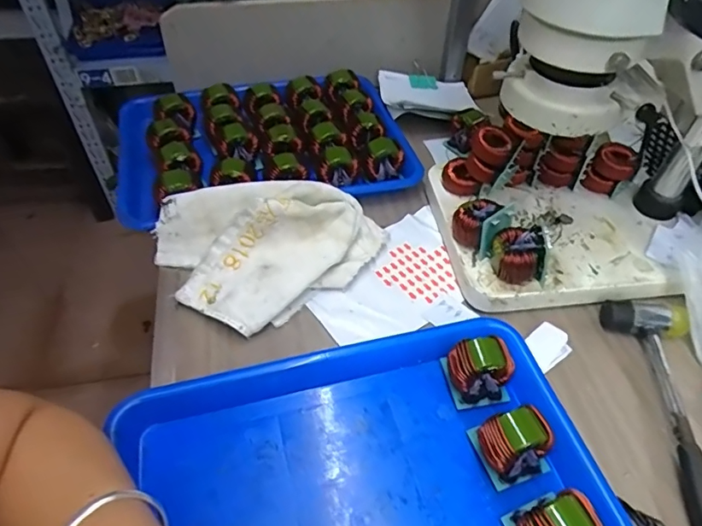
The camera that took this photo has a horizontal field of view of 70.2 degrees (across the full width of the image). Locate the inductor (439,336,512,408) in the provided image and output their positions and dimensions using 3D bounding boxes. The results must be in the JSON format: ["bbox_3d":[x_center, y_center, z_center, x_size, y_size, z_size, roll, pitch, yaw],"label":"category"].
[{"bbox_3d":[0.099,0.083,0.391,0.043,0.047,0.045,-6,49,-8],"label":"inductor"}]

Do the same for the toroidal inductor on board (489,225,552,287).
[{"bbox_3d":[0.151,-0.007,0.454,0.042,0.051,0.045,-7,48,-8],"label":"toroidal inductor on board"}]

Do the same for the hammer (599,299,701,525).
[{"bbox_3d":[0.259,0.139,0.373,0.067,0.035,0.267,3,48,0],"label":"hammer"}]

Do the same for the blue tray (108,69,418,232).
[{"bbox_3d":[-0.104,-0.148,0.587,0.325,0.051,0.230,-12,49,-12],"label":"blue tray"}]

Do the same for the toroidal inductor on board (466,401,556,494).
[{"bbox_3d":[0.116,0.129,0.358,0.045,0.048,0.045,-12,50,-13],"label":"toroidal inductor on board"}]

